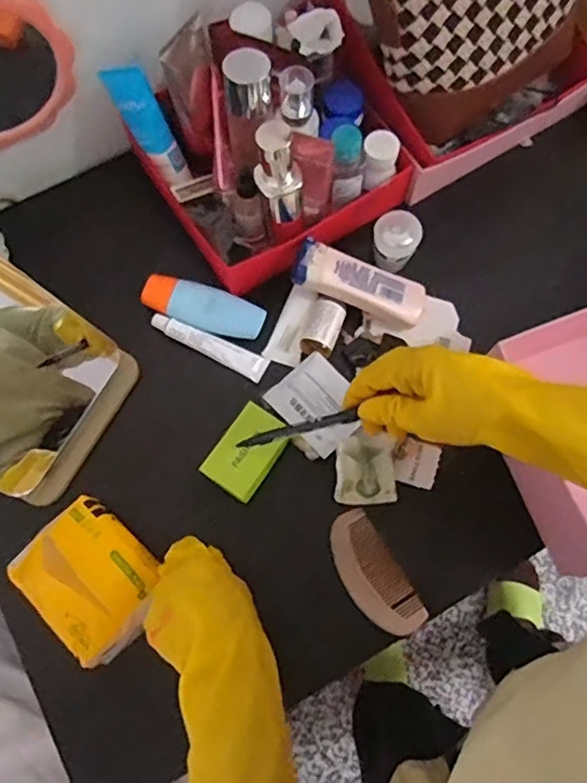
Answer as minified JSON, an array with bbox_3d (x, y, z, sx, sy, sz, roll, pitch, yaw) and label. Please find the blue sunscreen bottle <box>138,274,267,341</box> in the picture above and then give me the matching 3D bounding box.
[{"bbox_3d":[-0.093,-0.087,0.603,0.126,0.019,0.042,19,74,5],"label":"blue sunscreen bottle"}]

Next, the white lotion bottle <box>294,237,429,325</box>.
[{"bbox_3d":[0.070,-0.106,0.589,0.143,0.024,0.049,17,72,-17],"label":"white lotion bottle"}]

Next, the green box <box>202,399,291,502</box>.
[{"bbox_3d":[-0.043,0.059,0.564,0.054,0.035,0.080,34,76,9],"label":"green box"}]

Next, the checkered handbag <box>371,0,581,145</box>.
[{"bbox_3d":[0.182,-0.363,0.560,0.232,0.204,0.080,-30,53,-3],"label":"checkered handbag"}]

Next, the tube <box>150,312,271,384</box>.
[{"bbox_3d":[-0.085,-0.048,0.604,0.125,0.019,0.025,27,75,7],"label":"tube"}]

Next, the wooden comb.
[{"bbox_3d":[0.071,0.166,0.537,0.051,0.008,0.114,-32,76,-10],"label":"wooden comb"}]

